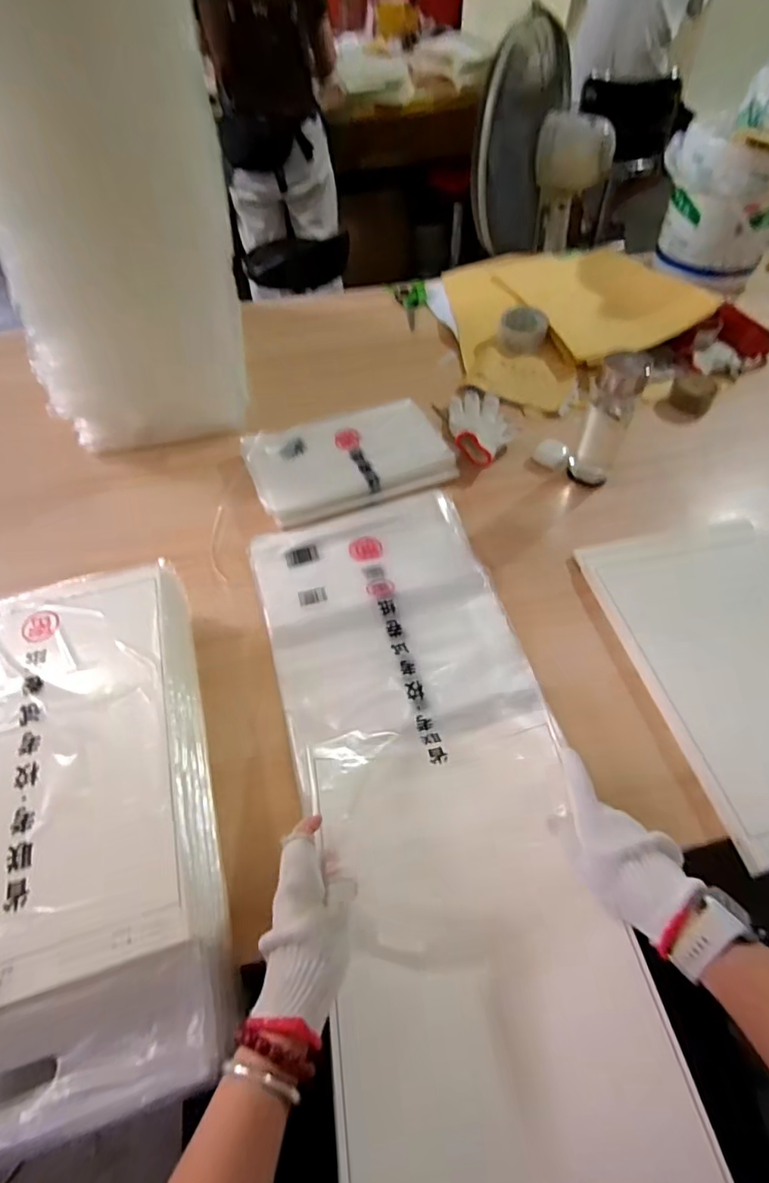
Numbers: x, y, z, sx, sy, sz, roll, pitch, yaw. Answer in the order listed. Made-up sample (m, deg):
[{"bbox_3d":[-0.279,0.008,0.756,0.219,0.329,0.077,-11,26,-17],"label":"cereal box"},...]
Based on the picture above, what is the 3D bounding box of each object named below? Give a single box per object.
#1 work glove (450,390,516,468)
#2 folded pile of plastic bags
[{"bbox_3d":[0.159,-0.283,0.889,0.102,0.036,0.198,-2,54,-1],"label":"work glove"},{"bbox_3d":[-0.054,-0.210,0.842,0.300,0.030,0.202,-14,55,-9],"label":"folded pile of plastic bags"}]

